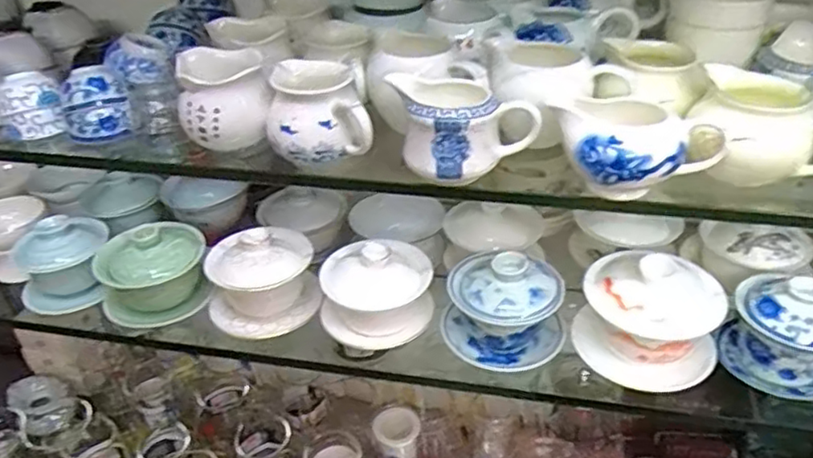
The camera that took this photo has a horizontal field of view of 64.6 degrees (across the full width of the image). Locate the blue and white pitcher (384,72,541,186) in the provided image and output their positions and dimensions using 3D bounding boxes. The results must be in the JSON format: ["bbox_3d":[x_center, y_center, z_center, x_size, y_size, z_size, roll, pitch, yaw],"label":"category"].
[{"bbox_3d":[0.039,-0.076,0.461,0.093,0.054,0.070,-10,36,-10],"label":"blue and white pitcher"}]

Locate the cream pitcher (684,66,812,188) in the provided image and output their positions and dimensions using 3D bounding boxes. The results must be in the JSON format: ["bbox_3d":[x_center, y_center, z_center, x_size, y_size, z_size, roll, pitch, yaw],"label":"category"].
[{"bbox_3d":[0.237,-0.067,0.436,0.093,0.056,0.068,5,36,11],"label":"cream pitcher"}]

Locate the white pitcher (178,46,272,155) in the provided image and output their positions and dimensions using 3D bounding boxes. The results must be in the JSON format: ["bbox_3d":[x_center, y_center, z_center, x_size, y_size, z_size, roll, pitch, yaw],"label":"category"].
[{"bbox_3d":[-0.148,-0.106,0.520,0.072,0.060,0.079,-12,37,-13],"label":"white pitcher"}]

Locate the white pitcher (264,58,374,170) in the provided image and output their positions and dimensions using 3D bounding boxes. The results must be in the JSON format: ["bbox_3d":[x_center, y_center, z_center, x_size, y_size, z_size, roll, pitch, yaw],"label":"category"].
[{"bbox_3d":[-0.070,-0.087,0.489,0.073,0.052,0.092,-12,37,-13],"label":"white pitcher"}]

